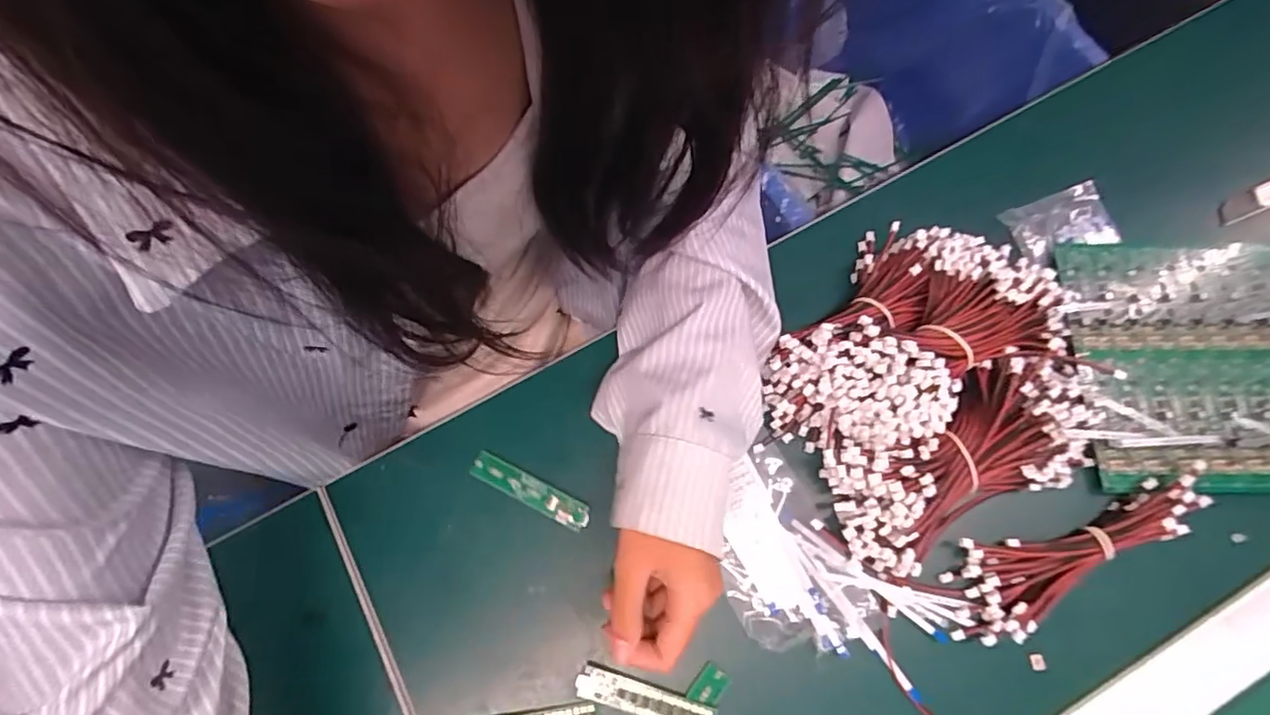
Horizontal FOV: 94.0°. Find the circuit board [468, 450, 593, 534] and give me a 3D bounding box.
[{"bbox_3d":[-0.069,0.088,0.391,0.084,0.004,0.018,26,73,8],"label":"circuit board"}]

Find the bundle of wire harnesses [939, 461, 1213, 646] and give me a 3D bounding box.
[{"bbox_3d":[0.270,0.116,0.365,0.174,0.037,0.056,-24,74,-6],"label":"bundle of wire harnesses"}]

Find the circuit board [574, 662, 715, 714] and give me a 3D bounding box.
[{"bbox_3d":[0.006,0.205,0.355,0.083,0.005,0.018,15,76,5],"label":"circuit board"}]

